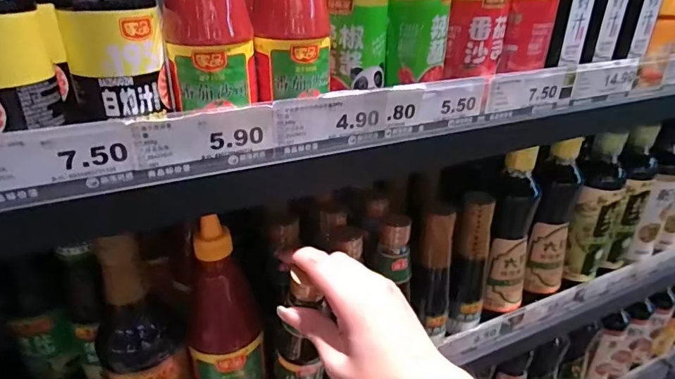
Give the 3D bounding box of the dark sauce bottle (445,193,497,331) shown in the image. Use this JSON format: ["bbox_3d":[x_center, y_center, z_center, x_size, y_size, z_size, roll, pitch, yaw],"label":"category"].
[{"bbox_3d":[0.153,0.087,0.507,0.043,0.161,0.052,13,29,20],"label":"dark sauce bottle"}]

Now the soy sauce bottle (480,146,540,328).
[{"bbox_3d":[0.201,0.057,0.520,0.055,0.205,0.057,19,32,30],"label":"soy sauce bottle"}]

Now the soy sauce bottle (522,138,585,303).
[{"bbox_3d":[0.269,0.039,0.552,0.053,0.202,0.069,19,32,30],"label":"soy sauce bottle"}]

